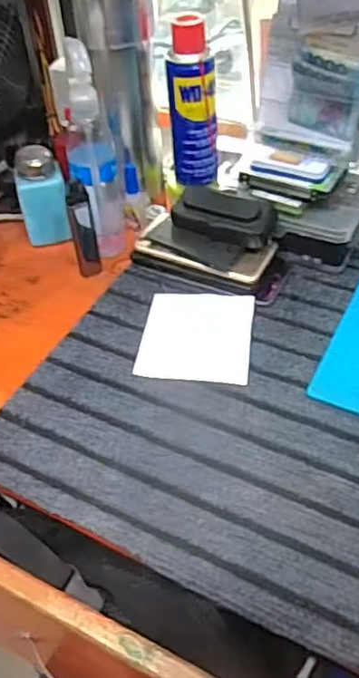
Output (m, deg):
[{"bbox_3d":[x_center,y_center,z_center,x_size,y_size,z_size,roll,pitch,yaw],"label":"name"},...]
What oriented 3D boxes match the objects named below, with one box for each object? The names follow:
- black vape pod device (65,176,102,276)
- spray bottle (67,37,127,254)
[{"bbox_3d":[-0.098,-0.112,0.618,0.024,0.096,0.024,-9,46,-5],"label":"black vape pod device"},{"bbox_3d":[-0.085,-0.176,0.597,0.049,0.201,0.047,-8,46,-3],"label":"spray bottle"}]

